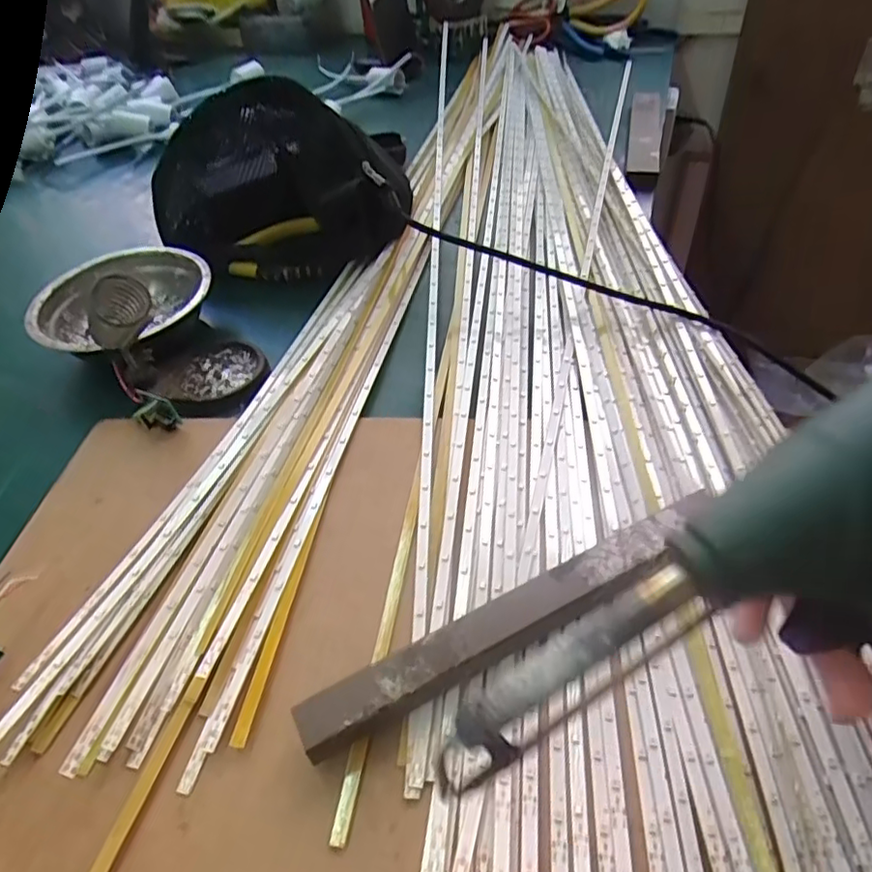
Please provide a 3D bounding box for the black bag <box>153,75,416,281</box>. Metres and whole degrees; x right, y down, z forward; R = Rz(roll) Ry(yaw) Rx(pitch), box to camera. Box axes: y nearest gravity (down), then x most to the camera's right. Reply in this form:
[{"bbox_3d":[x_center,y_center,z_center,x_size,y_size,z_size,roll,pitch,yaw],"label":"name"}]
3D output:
[{"bbox_3d":[-0.135,-0.202,0.487,0.215,0.124,0.091,-1,47,3],"label":"black bag"}]

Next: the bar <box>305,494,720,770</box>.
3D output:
[{"bbox_3d":[0.042,0.080,0.273,0.213,0.021,0.022,-23,49,-17],"label":"bar"}]

